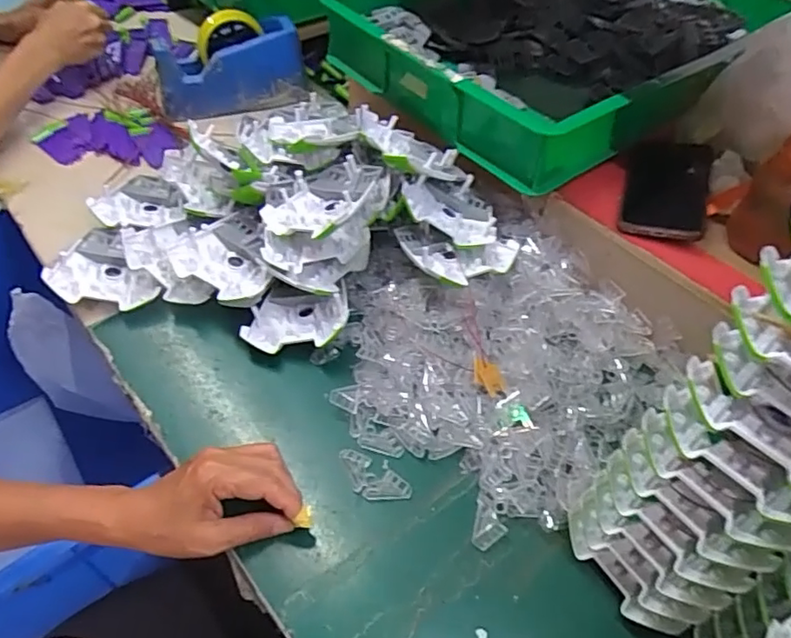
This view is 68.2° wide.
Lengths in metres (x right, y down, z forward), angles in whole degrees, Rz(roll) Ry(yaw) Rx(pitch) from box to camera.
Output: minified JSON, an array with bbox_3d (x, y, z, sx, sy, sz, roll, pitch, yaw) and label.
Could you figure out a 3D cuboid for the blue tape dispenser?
[{"bbox_3d":[-0.227,-0.354,0.814,0.197,0.100,0.082,-10,51,-11],"label":"blue tape dispenser"}]

